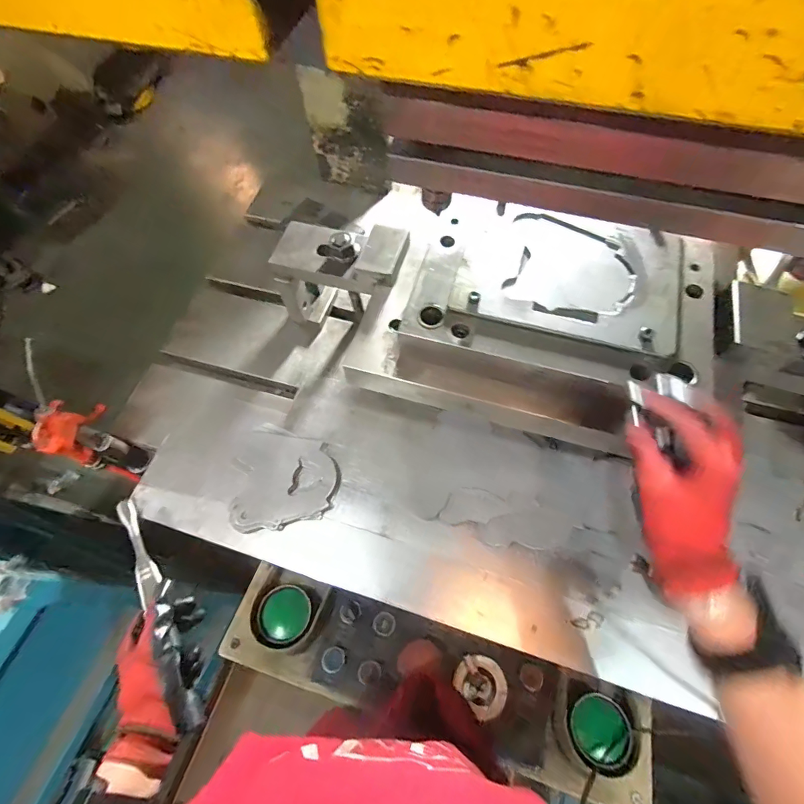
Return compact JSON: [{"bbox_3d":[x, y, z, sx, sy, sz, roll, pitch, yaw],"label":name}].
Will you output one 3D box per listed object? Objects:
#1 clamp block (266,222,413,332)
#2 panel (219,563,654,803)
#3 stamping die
[{"bbox_3d":[-0.082,-0.180,0.632,0.180,0.162,0.087,11,65,7],"label":"clamp block"},{"bbox_3d":[0.035,0.354,0.547,0.544,0.081,0.124,15,66,9],"label":"panel"},{"bbox_3d":[0.154,-0.112,0.509,0.376,0.088,0.285,15,66,9],"label":"stamping die"}]

